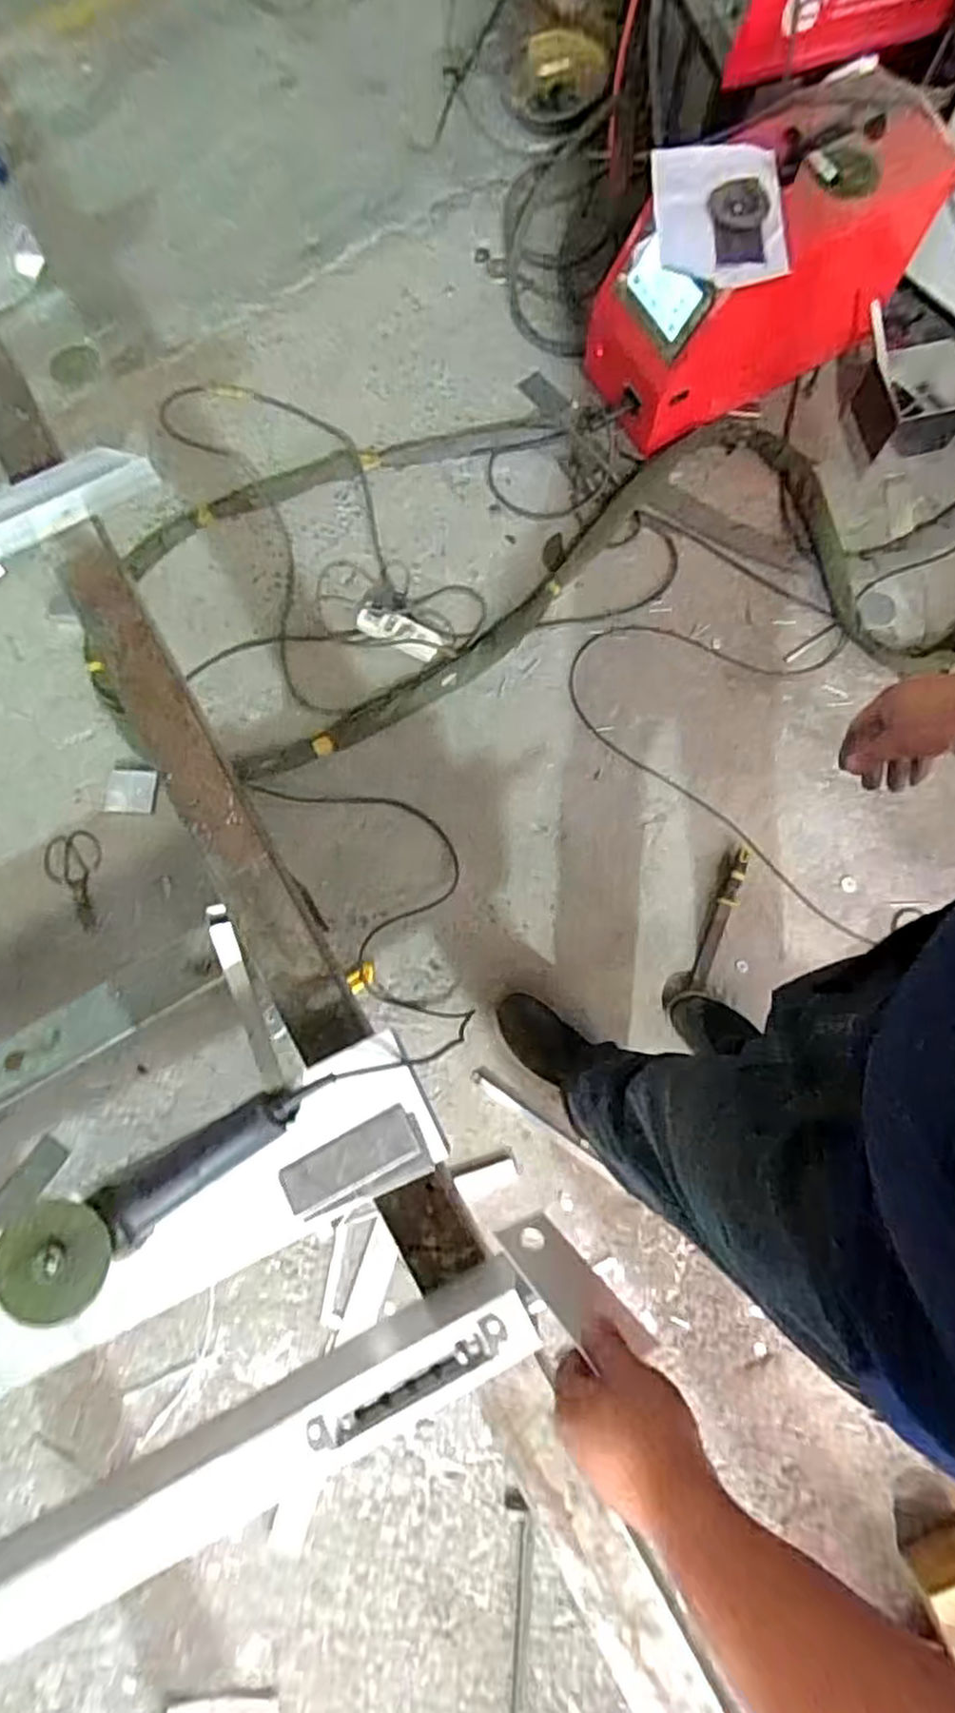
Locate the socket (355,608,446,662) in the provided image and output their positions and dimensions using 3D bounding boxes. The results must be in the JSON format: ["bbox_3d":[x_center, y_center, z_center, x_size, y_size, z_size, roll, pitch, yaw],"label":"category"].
[{"bbox_3d":[-0.151,-0.438,1.470,0.176,0.060,0.058,29,79,8],"label":"socket"}]

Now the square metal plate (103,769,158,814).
[{"bbox_3d":[-0.666,-0.127,1.420,0.099,0.007,0.087,2,81,9],"label":"square metal plate"}]

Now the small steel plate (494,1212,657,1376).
[{"bbox_3d":[0.069,0.328,0.566,0.055,0.130,0.004,-4,113,-36],"label":"small steel plate"}]

